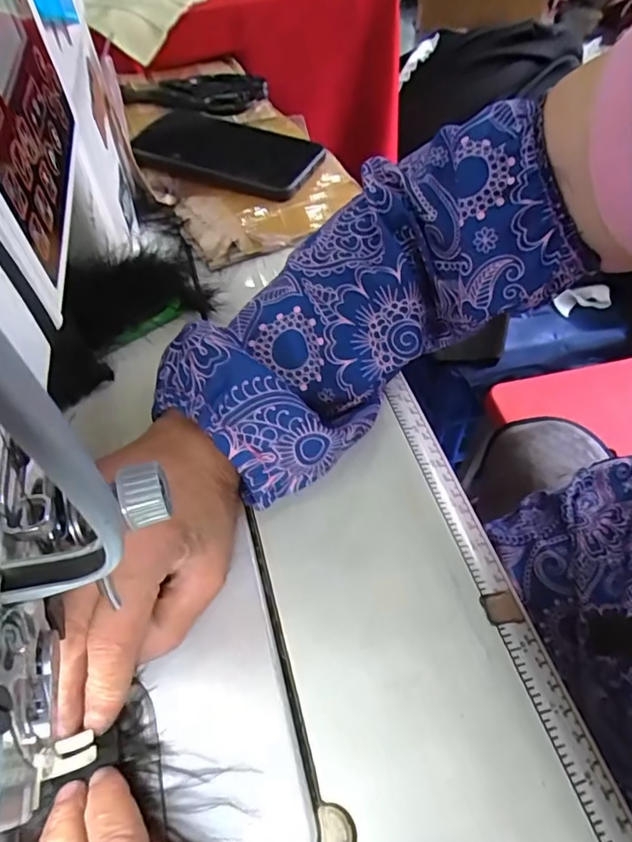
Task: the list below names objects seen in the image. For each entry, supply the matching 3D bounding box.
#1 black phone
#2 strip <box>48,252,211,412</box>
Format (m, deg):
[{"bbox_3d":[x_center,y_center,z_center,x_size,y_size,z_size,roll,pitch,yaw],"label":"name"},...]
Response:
[{"bbox_3d":[-0.074,-0.239,0.466,0.163,0.015,0.090,23,61,14],"label":"black phone"},{"bbox_3d":[-0.120,-0.070,0.334,0.042,0.045,0.129,34,61,22],"label":"strip"}]

